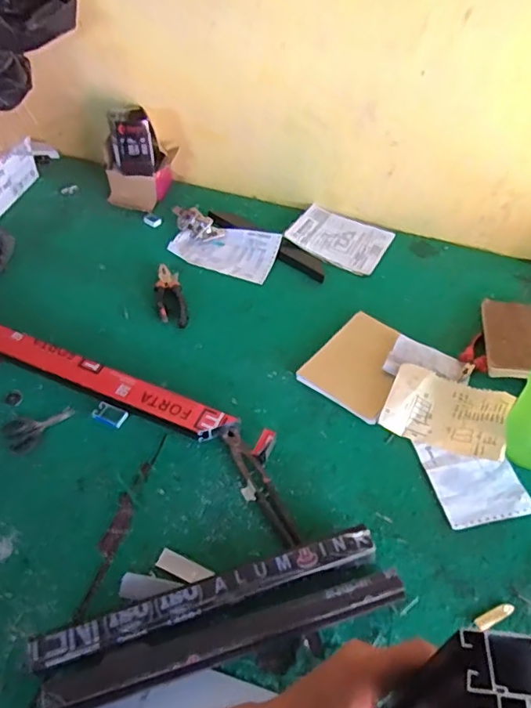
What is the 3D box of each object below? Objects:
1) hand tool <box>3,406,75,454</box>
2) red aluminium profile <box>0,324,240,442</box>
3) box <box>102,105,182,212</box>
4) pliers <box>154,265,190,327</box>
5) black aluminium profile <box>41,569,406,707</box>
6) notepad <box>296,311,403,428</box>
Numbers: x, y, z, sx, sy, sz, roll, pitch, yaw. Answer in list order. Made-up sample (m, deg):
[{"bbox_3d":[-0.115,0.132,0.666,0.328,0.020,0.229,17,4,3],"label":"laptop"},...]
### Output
[{"bbox_3d":[-0.376,0.117,0.893,0.108,0.011,0.071,-27,55,-22],"label":"hand tool"},{"bbox_3d":[-0.393,0.004,0.959,0.733,0.043,0.065,20,52,15],"label":"red aluminium profile"},{"bbox_3d":[-0.303,-0.462,1.264,0.133,0.178,0.154,18,52,14],"label":"box"},{"bbox_3d":[-0.194,-0.119,1.085,0.053,0.014,0.179,-11,51,-10],"label":"pliers"},{"bbox_3d":[-0.041,0.355,0.674,0.443,0.047,0.056,-12,51,-11],"label":"black aluminium profile"},{"bbox_3d":[0.178,0.018,0.977,0.157,0.008,0.197,33,61,24],"label":"notepad"}]

